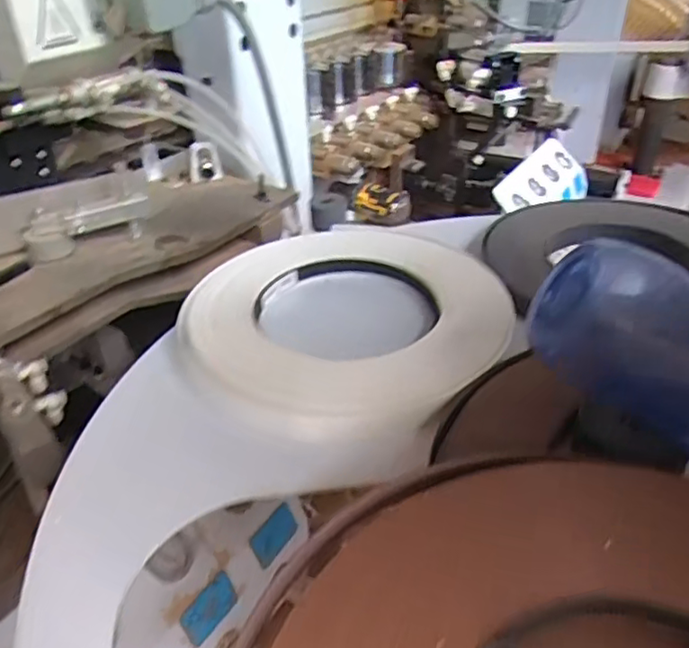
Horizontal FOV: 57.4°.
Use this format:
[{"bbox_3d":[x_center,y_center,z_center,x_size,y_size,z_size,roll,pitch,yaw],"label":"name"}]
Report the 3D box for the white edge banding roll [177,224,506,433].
[{"bbox_3d":[-0.003,-0.013,0.528,0.256,0.025,0.261,-1,33,1],"label":"white edge banding roll"}]

